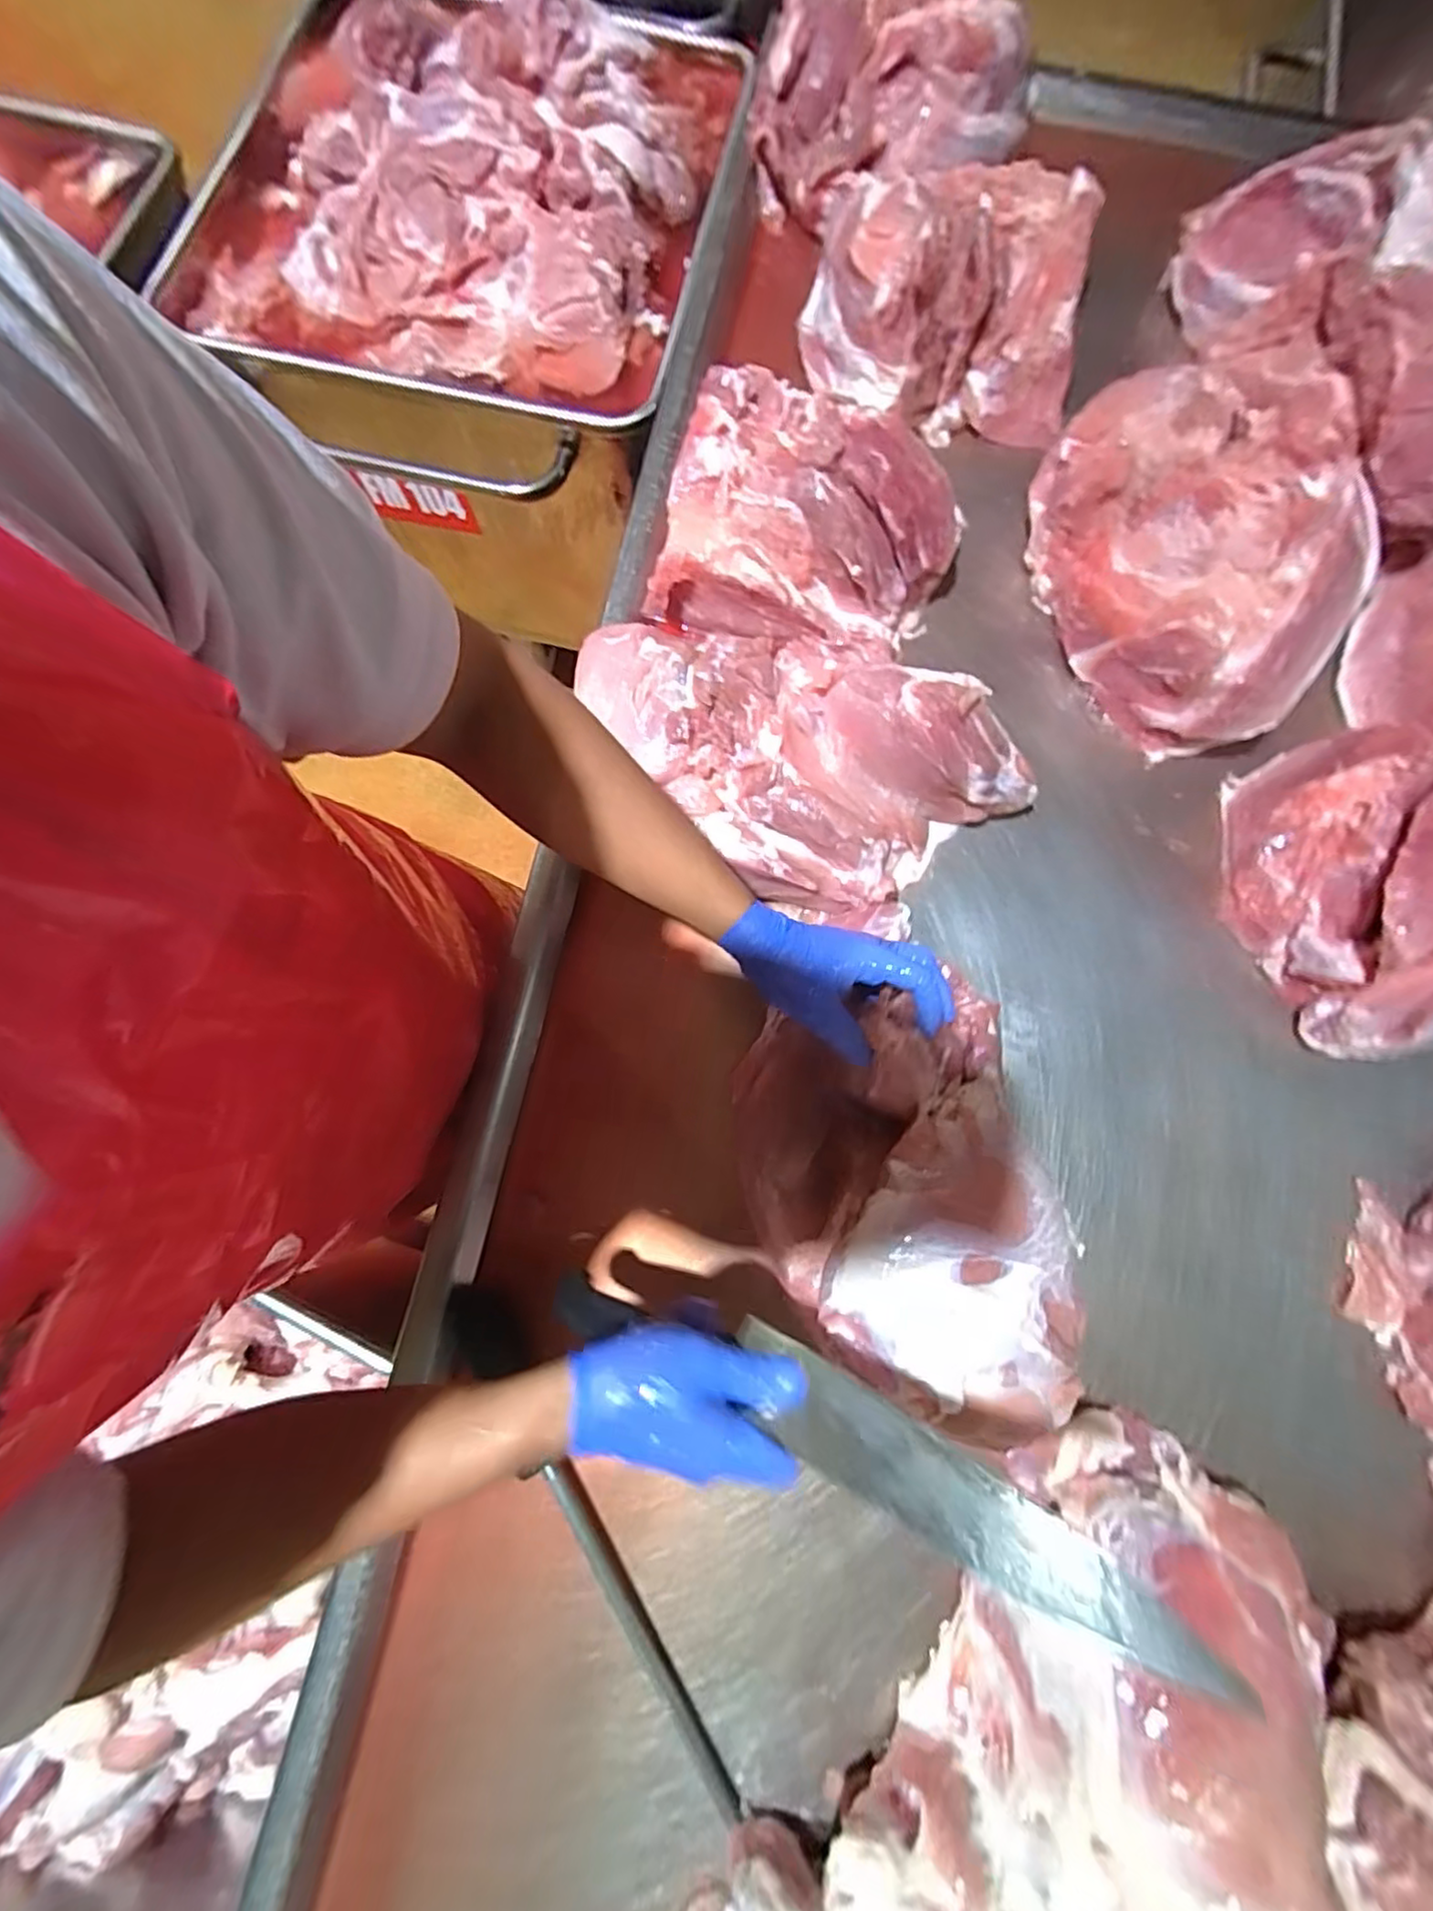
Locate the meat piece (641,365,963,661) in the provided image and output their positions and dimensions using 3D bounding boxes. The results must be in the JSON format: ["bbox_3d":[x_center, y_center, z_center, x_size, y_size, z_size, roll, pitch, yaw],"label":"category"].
[{"bbox_3d":[0.083,-0.377,0.559,0.237,0.104,0.219,16,80,2],"label":"meat piece"}]

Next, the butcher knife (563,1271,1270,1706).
[{"bbox_3d":[0.059,0.255,0.357,0.352,0.023,0.054,12,40,31],"label":"butcher knife"}]

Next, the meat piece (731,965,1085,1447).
[{"bbox_3d":[0.127,0.170,0.461,0.199,0.110,0.268,-10,80,-2],"label":"meat piece"}]

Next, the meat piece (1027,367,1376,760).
[{"bbox_3d":[0.412,-0.337,0.564,0.231,0.120,0.307,-15,80,-3],"label":"meat piece"}]

